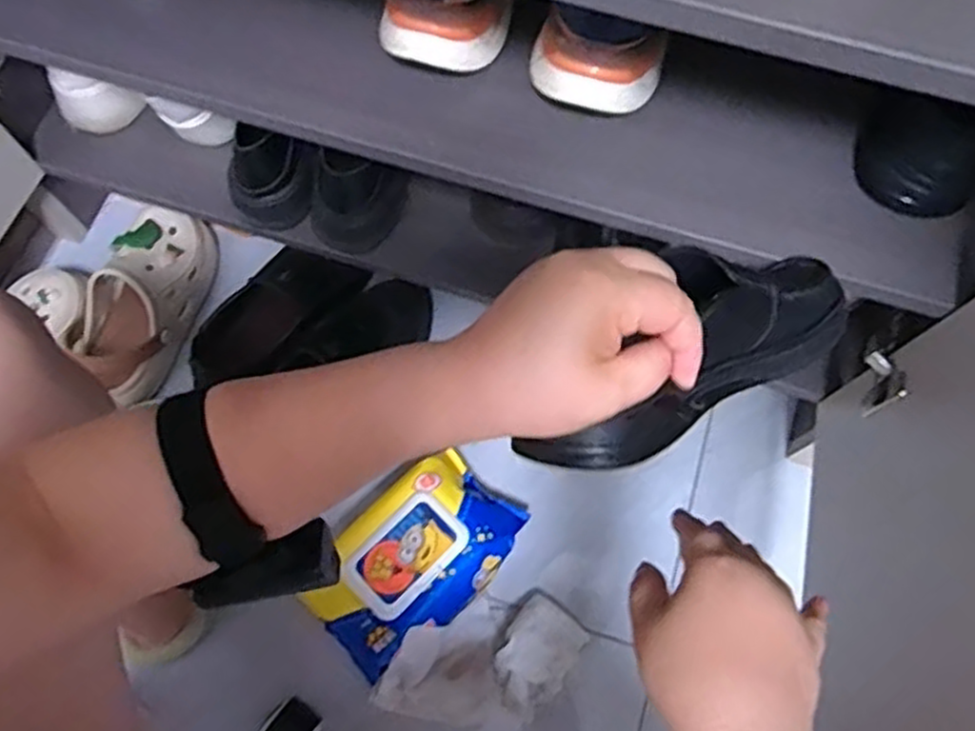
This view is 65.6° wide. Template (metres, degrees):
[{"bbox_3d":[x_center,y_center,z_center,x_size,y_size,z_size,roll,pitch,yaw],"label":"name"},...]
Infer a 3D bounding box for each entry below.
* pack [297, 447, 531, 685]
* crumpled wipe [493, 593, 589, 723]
[{"bbox_3d":[-0.070,0.190,0.740,0.201,0.066,0.127,-43,76,-13],"label":"pack"},{"bbox_3d":[0.047,0.278,0.720,0.069,0.056,0.101,35,74,11],"label":"crumpled wipe"}]

